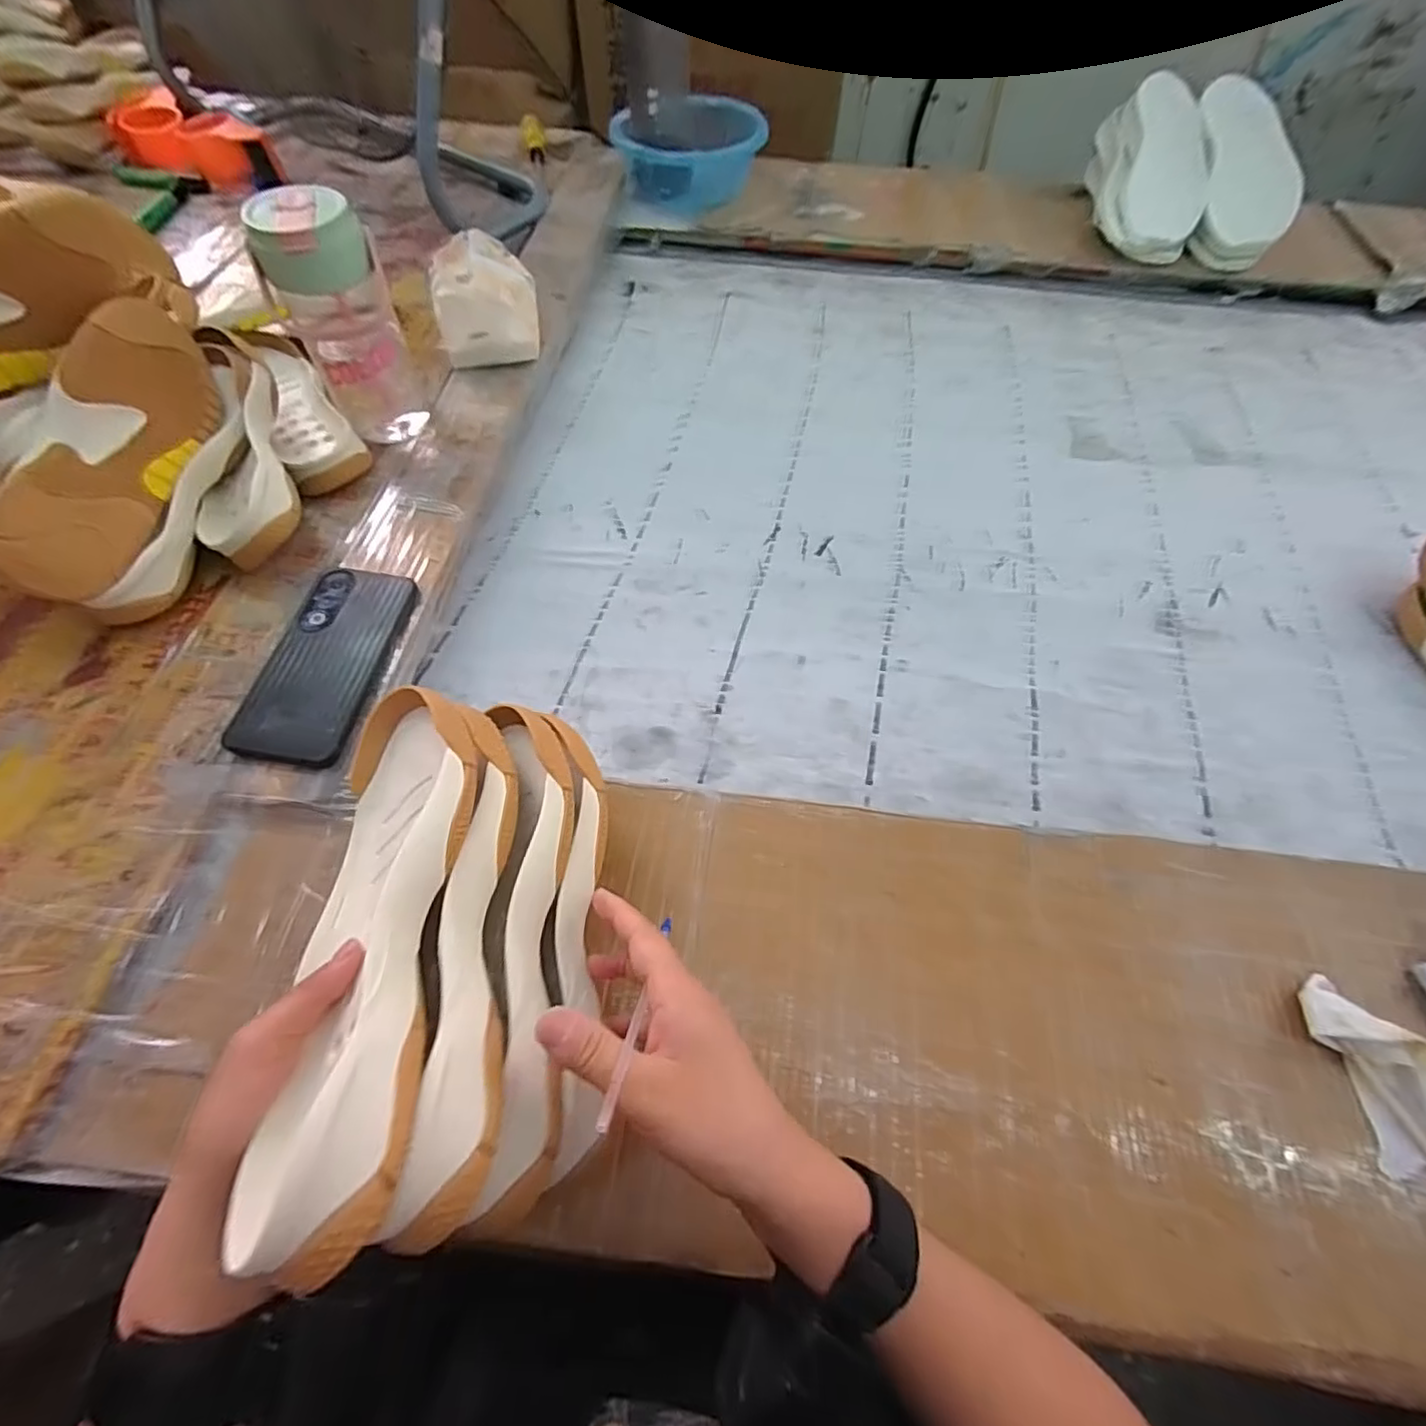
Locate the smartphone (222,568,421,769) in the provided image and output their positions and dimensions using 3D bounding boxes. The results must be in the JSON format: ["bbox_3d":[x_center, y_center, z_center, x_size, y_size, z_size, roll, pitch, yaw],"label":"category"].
[{"bbox_3d":[-0.289,-0.041,0.469,0.080,0.011,0.165,11,59,-4],"label":"smartphone"}]

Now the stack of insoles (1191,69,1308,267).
[{"bbox_3d":[0.724,-0.752,0.856,0.104,0.062,0.285,9,80,2],"label":"stack of insoles"}]

